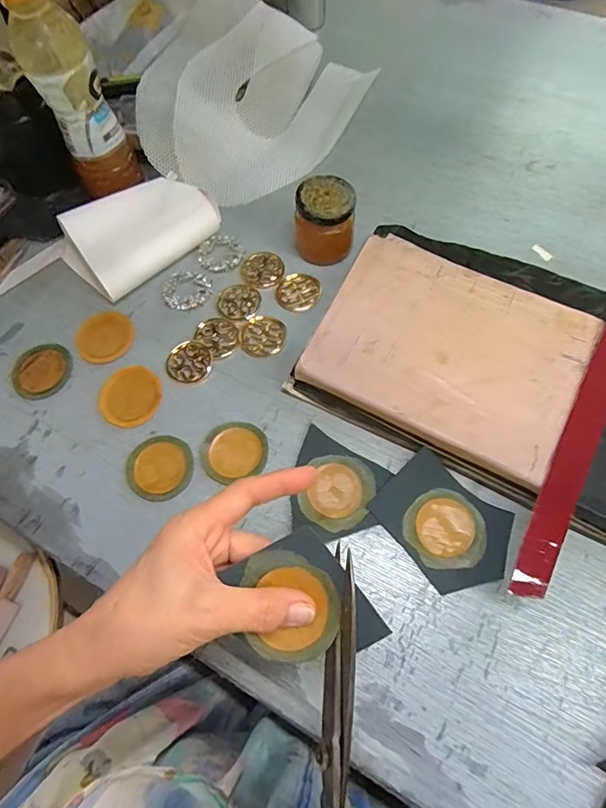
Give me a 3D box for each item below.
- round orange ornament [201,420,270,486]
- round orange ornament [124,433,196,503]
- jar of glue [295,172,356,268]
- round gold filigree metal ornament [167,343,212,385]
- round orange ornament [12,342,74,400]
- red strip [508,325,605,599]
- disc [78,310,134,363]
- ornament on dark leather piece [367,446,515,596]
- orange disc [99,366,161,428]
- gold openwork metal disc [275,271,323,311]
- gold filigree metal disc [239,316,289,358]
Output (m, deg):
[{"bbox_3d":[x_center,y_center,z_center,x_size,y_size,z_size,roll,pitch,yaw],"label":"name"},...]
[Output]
[{"bbox_3d":[-0.061,0.040,0.409,0.057,0.007,0.055,-1,65,3],"label":"round orange ornament"},{"bbox_3d":[-0.125,0.055,0.405,0.057,0.004,0.056,-1,65,3],"label":"round orange ornament"},{"bbox_3d":[0.022,-0.189,0.477,0.062,0.068,0.056,-1,65,3],"label":"jar of glue"},{"bbox_3d":[-0.112,-0.042,0.453,0.043,0.004,0.046,-1,65,3],"label":"round gold filigree metal ornament"},{"bbox_3d":[-0.258,-0.033,0.454,0.058,0.005,0.058,-1,65,3],"label":"round orange ornament"},{"bbox_3d":[0.218,0.025,0.359,0.028,0.005,0.262,27,72,15],"label":"red strip"},{"bbox_3d":[-0.198,-0.068,0.461,0.055,0.004,0.056,-1,65,3],"label":"disc"},{"bbox_3d":[0.113,0.097,0.374,0.104,0.005,0.078,41,78,16],"label":"ornament on dark leather piece"},{"bbox_3d":[-0.162,-0.008,0.434,0.055,0.004,0.061,-20,65,-6],"label":"orange disc"},{"bbox_3d":[-0.004,-0.118,0.483,0.045,0.011,0.042,-1,65,3],"label":"gold openwork metal disc"},{"bbox_3d":[-0.040,-0.068,0.460,0.046,0.004,0.044,-1,65,3],"label":"gold filigree metal disc"}]

